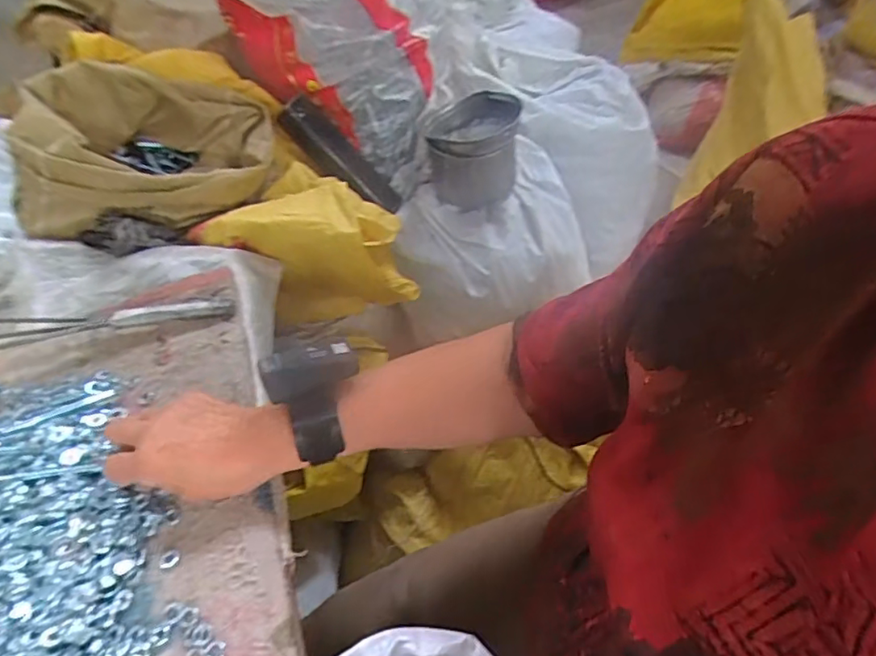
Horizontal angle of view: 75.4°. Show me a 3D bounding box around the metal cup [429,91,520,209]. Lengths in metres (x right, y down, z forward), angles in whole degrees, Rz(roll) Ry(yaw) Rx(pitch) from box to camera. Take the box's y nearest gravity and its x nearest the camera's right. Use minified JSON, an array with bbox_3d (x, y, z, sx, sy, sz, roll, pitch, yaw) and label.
[{"bbox_3d":[0.057,-0.277,0.896,0.138,0.126,0.126,-4,49,5],"label":"metal cup"}]

